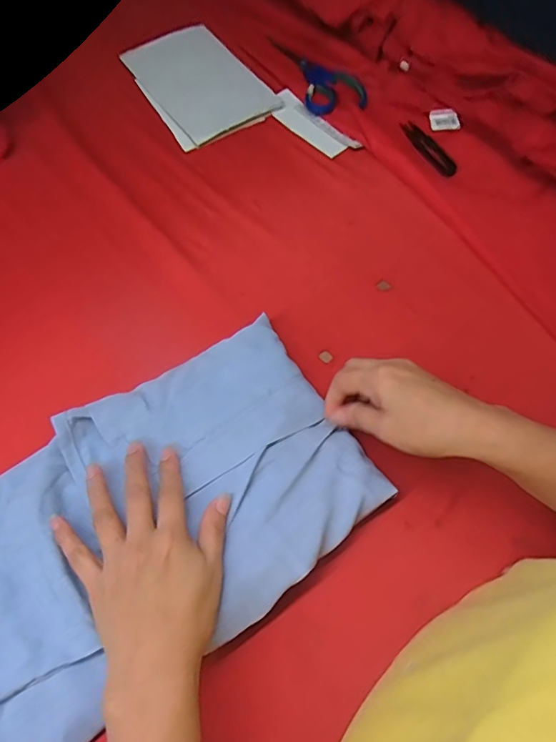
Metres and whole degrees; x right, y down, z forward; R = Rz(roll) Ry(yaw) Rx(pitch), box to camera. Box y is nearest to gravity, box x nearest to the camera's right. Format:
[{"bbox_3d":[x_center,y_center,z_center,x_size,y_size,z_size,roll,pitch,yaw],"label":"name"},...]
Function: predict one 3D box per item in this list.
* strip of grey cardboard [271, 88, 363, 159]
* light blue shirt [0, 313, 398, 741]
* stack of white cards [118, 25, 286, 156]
[{"bbox_3d":[0.039,-0.298,0.588,0.042,0.006,0.130,-40,71,-13],"label":"strip of grey cardboard"},{"bbox_3d":[-0.140,0.140,0.358,0.436,0.030,0.202,-34,70,-13],"label":"light blue shirt"},{"bbox_3d":[-0.101,-0.373,0.623,0.137,0.006,0.212,-28,68,-13],"label":"stack of white cards"}]

